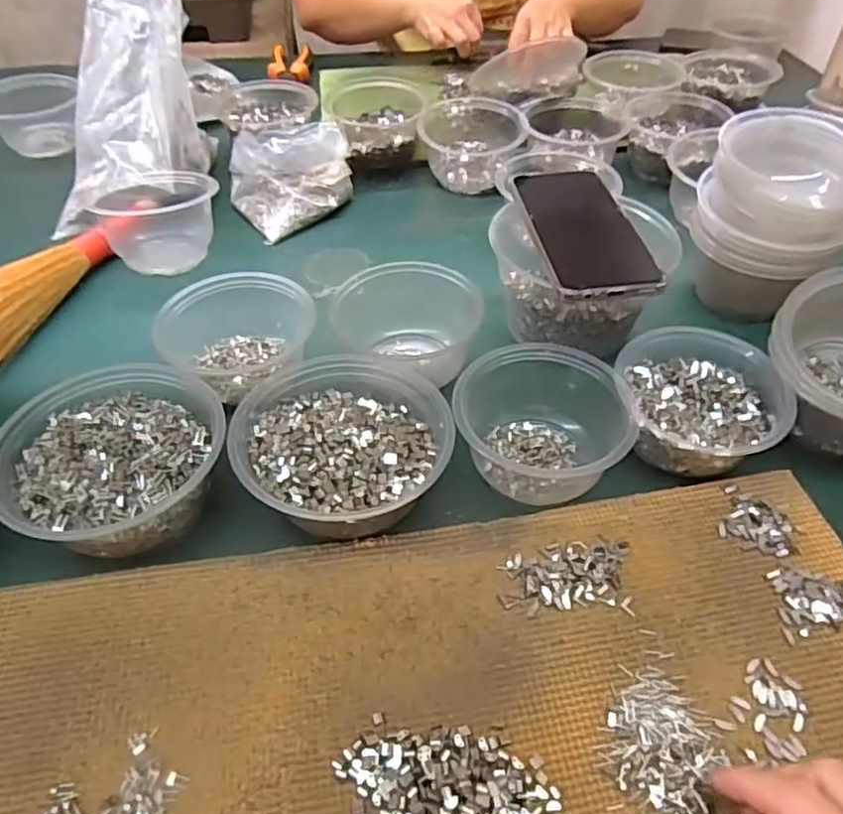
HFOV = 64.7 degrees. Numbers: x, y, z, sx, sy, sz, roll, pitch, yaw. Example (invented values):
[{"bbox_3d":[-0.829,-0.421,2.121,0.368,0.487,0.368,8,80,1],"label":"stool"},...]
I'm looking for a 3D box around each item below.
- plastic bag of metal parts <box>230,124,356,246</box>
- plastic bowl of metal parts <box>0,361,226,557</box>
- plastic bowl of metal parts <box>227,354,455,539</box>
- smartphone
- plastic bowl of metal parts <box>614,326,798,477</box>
[{"bbox_3d":[-0.132,-0.235,0.687,0.125,0.072,0.113,-10,46,-9],"label":"plastic bag of metal parts"},{"bbox_3d":[-0.195,0.030,0.431,0.129,0.056,0.134,0,46,0],"label":"plastic bowl of metal parts"},{"bbox_3d":[-0.053,0.025,0.438,0.129,0.053,0.134,0,46,0],"label":"plastic bowl of metal parts"},{"bbox_3d":[0.120,-0.135,0.507,0.077,0.011,0.159,-6,47,-6],"label":"smartphone"},{"bbox_3d":[0.188,-0.002,0.460,0.106,0.054,0.112,0,46,0],"label":"plastic bowl of metal parts"}]

